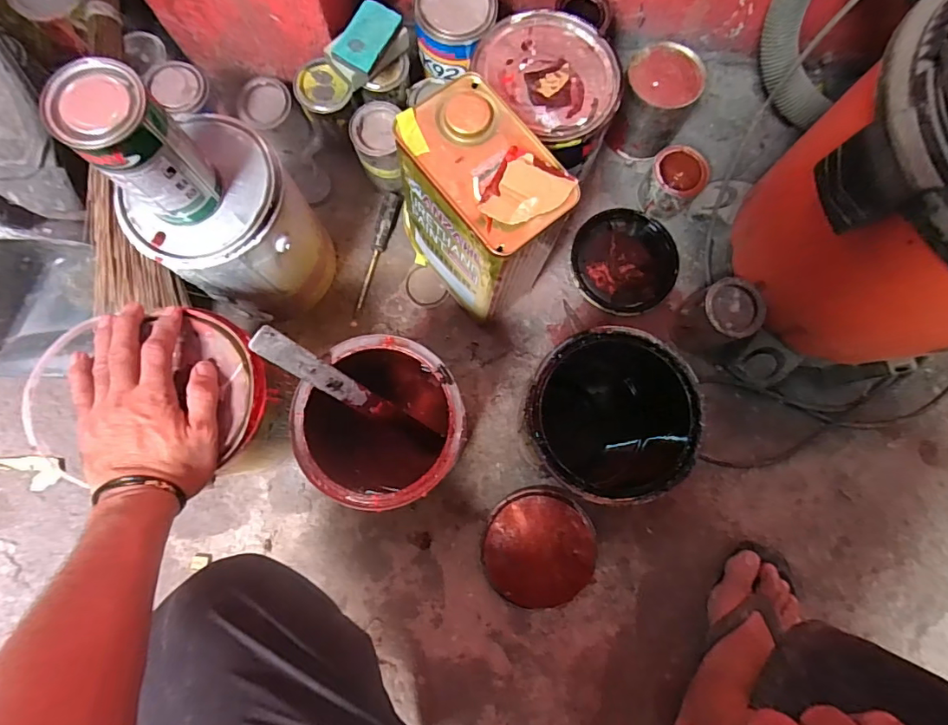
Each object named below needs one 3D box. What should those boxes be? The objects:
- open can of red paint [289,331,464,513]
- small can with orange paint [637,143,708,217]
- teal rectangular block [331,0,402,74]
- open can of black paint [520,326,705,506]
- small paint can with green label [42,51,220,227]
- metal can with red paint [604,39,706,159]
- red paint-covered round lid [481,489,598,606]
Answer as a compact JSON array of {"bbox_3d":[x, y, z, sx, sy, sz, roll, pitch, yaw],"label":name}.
[{"bbox_3d":[-0.093,0.071,0.564,0.157,0.195,0.161,0,80,-1],"label":"open can of red paint"},{"bbox_3d":[0.276,-0.250,0.683,0.071,0.075,0.071,0,80,-1],"label":"small can with orange paint"},{"bbox_3d":[-0.125,-0.384,0.571,0.050,0.014,0.078,33,81,5],"label":"teal rectangular block"},{"bbox_3d":[0.140,0.065,0.560,0.177,0.214,0.163,0,80,-1],"label":"open can of black paint"},{"bbox_3d":[-0.280,-0.179,0.417,0.072,0.134,0.070,0,80,-1],"label":"small paint can with green label"},{"bbox_3d":[0.245,-0.355,0.677,0.089,0.123,0.087,0,80,-1],"label":"metal can with red paint"},{"bbox_3d":[0.085,0.236,0.628,0.141,0.027,0.140,0,80,-1],"label":"red paint-covered round lid"}]

